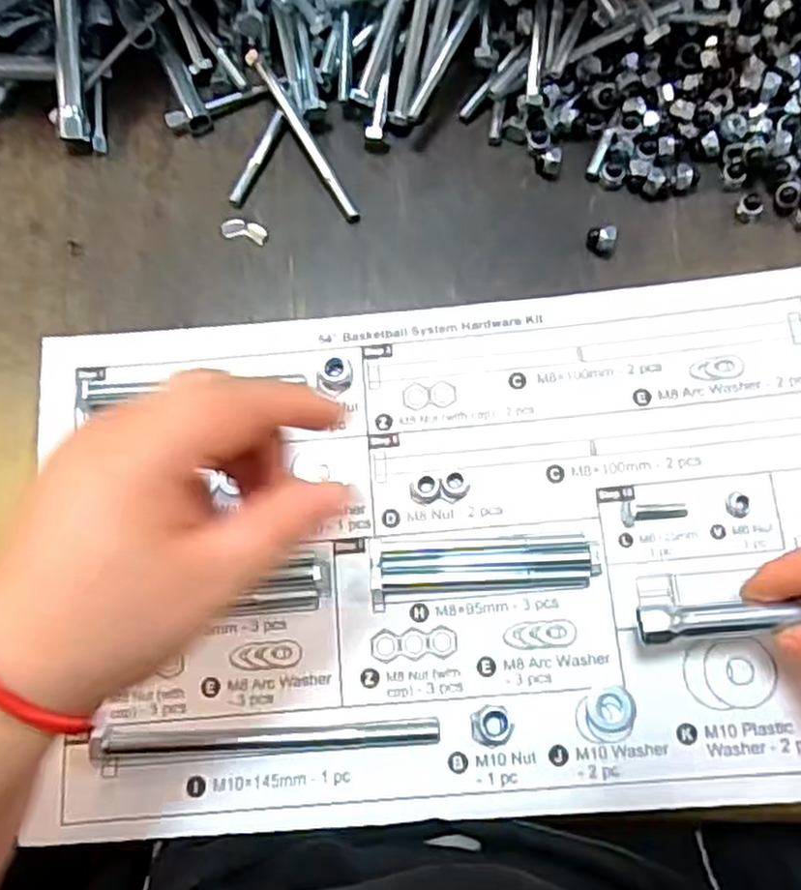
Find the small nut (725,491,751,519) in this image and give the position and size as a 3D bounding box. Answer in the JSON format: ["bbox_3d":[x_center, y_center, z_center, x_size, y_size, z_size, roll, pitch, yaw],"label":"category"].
[{"bbox_3d":[0.156,0.027,0.345,0.012,0.005,0.012,0,77,2],"label":"small nut"}]

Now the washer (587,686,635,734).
[{"bbox_3d":[0.093,0.116,0.330,0.021,0.004,0.020,0,77,2],"label":"washer"}]

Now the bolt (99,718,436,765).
[{"bbox_3d":[-0.059,0.130,0.333,0.150,0.012,0.014,-1,77,1],"label":"bolt"}]

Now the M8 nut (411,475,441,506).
[{"bbox_3d":[0.012,0.021,0.360,0.014,0.006,0.013,0,77,2],"label":"M8 nut"}]

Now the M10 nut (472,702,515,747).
[{"bbox_3d":[0.041,0.123,0.329,0.018,0.012,0.018,-1,77,2],"label":"M10 nut"}]

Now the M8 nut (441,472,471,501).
[{"bbox_3d":[0.026,0.019,0.359,0.013,0.007,0.013,0,77,2],"label":"M8 nut"}]

